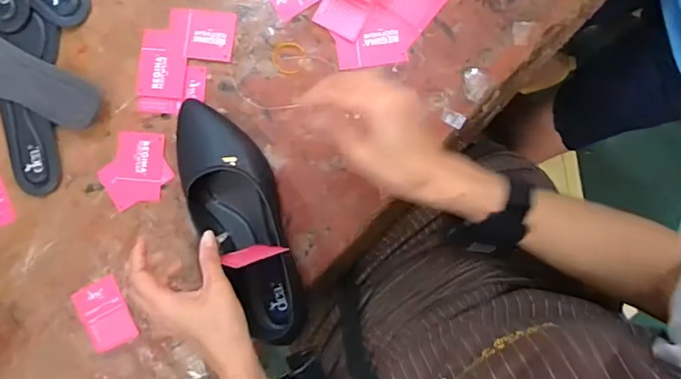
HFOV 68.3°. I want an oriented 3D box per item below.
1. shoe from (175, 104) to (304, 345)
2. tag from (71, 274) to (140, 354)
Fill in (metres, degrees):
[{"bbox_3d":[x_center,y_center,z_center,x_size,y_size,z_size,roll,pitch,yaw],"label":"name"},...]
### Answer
[{"bbox_3d":[-0.105,0.031,0.525,0.087,0.055,0.259,-21,92,7],"label":"shoe"},{"bbox_3d":[-0.267,0.142,0.570,0.060,0.005,0.077,-22,94,7],"label":"tag"}]

